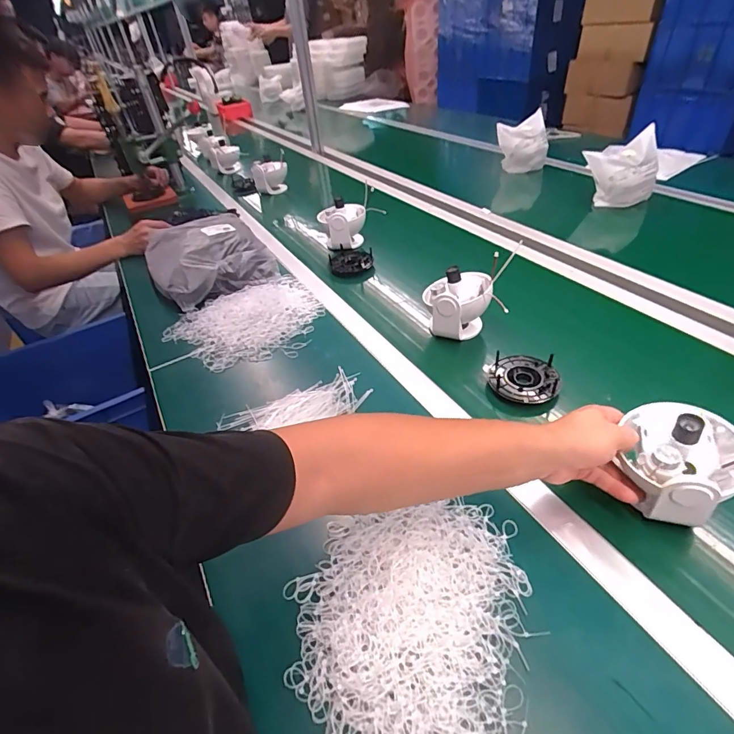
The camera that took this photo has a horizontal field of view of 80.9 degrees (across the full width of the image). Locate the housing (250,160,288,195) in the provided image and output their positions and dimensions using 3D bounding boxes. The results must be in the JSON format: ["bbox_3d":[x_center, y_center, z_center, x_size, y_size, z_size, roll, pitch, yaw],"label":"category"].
[{"bbox_3d":[-0.325,-0.625,1.464,0.120,0.138,0.107,-9,41,-6],"label":"housing"}]

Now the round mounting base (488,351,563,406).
[{"bbox_3d":[0.234,0.016,0.648,0.094,0.022,0.093,-3,40,2],"label":"round mounting base"}]

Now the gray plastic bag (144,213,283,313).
[{"bbox_3d":[-0.378,-0.270,1.006,0.255,0.078,0.312,-26,45,-24],"label":"gray plastic bag"}]

